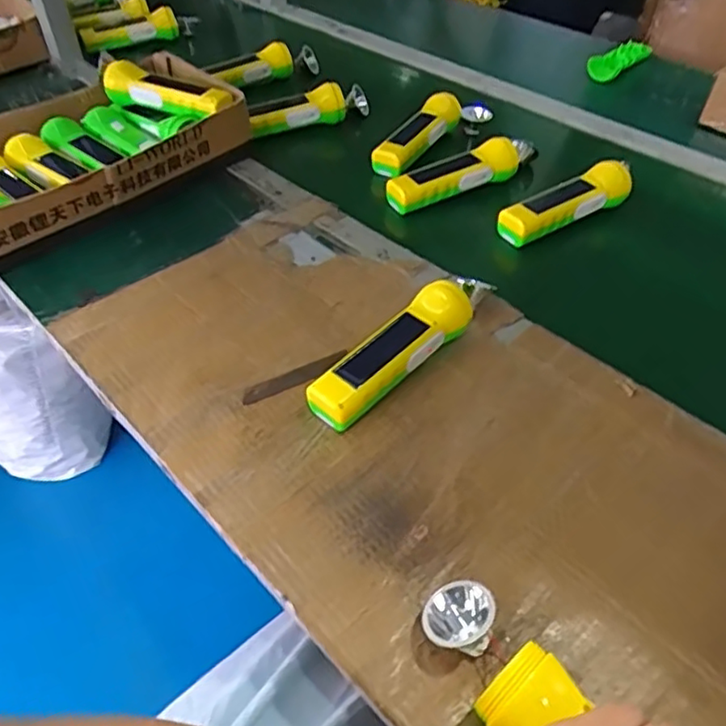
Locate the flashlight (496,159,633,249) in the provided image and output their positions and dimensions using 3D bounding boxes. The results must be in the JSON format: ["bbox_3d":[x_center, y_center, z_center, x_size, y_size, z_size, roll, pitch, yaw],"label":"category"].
[{"bbox_3d":[0.237,-0.183,0.718,0.185,0.043,0.047,-24,49,-23],"label":"flashlight"}]

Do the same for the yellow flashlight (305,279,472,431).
[{"bbox_3d":[0.028,-0.009,0.534,0.173,0.049,0.049,-34,54,-30],"label":"yellow flashlight"}]

